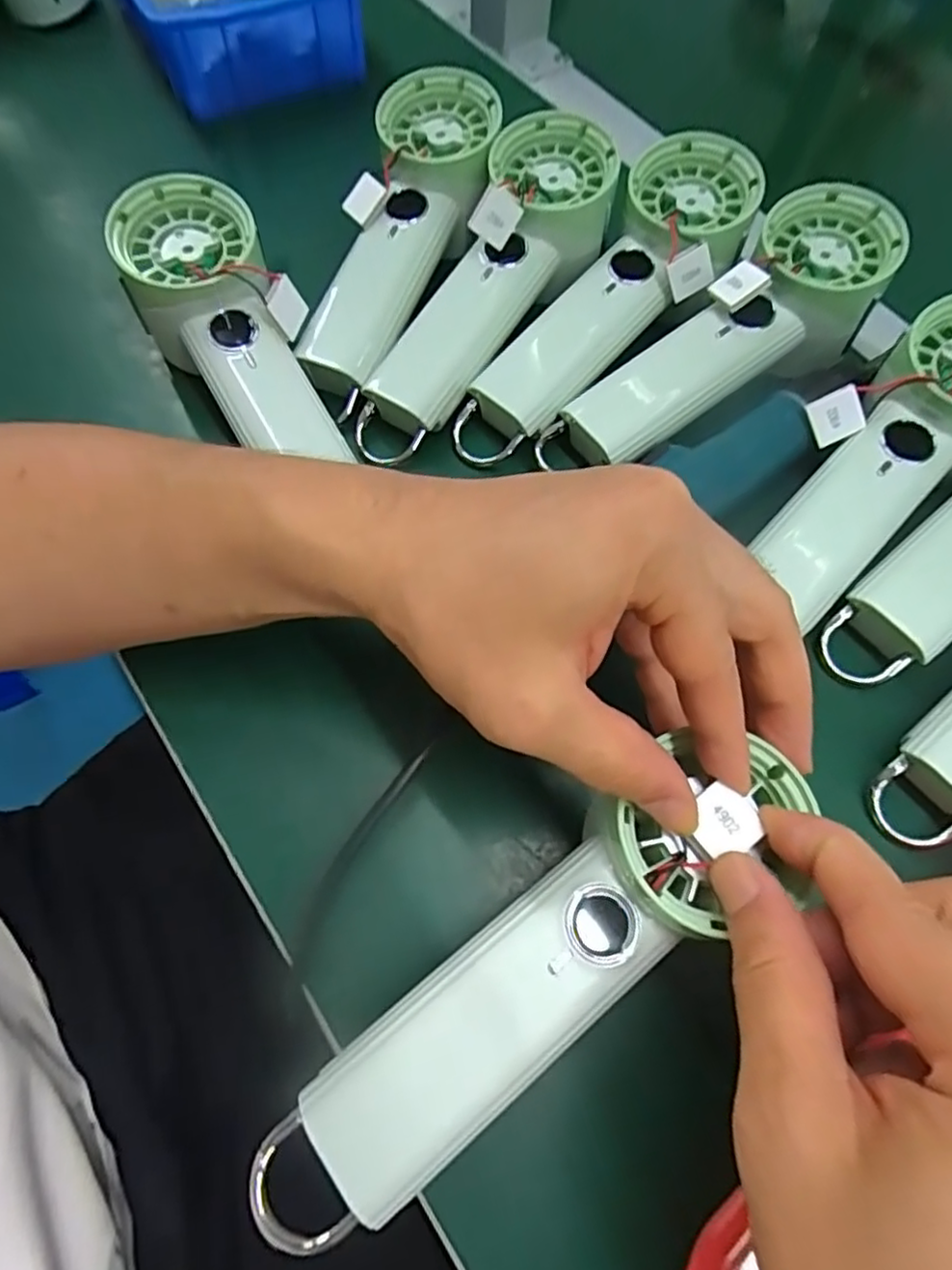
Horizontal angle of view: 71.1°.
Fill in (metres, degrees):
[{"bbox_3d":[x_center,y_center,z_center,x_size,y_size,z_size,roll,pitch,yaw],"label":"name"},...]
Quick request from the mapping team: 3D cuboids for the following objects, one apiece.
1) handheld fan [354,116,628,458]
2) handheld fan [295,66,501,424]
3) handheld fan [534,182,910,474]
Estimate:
[{"bbox_3d":[0.006,-0.169,0.318,0.059,0.046,0.190,31,83,12],"label":"handheld fan"},{"bbox_3d":[-0.036,-0.197,0.334,0.059,0.041,0.173,20,81,8],"label":"handheld fan"},{"bbox_3d":[0.119,-0.140,0.322,0.181,0.048,0.061,-36,71,2],"label":"handheld fan"}]

